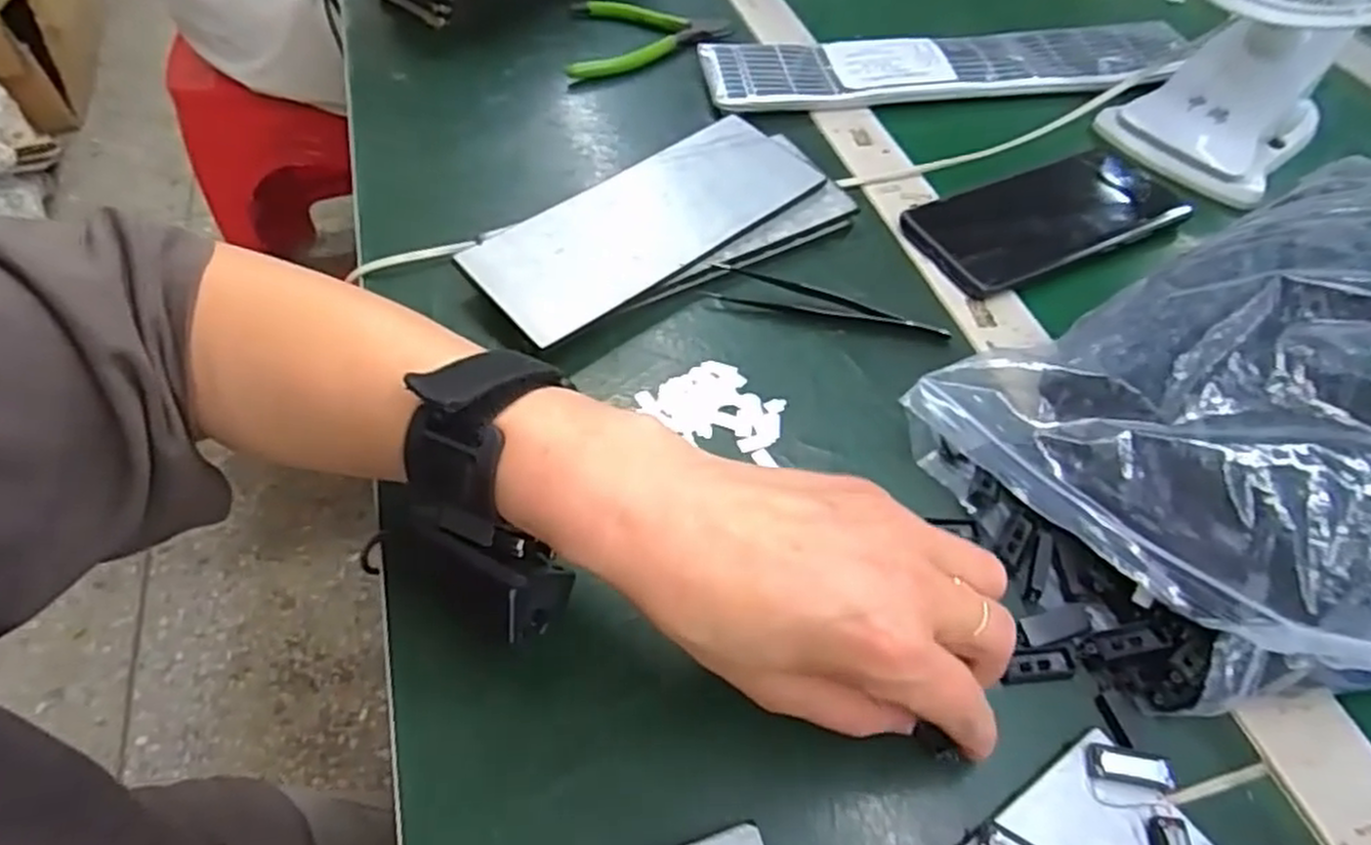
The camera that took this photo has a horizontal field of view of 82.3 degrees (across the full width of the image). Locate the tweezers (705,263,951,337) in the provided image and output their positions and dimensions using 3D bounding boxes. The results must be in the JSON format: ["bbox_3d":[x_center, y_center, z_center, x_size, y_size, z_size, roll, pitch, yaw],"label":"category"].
[{"bbox_3d":[0.074,-0.065,0.414,0.126,0.010,0.019,12,54,9],"label":"tweezers"}]

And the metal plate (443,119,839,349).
[{"bbox_3d":[-0.020,-0.112,0.436,0.195,0.006,0.082,-36,64,-21],"label":"metal plate"}]

